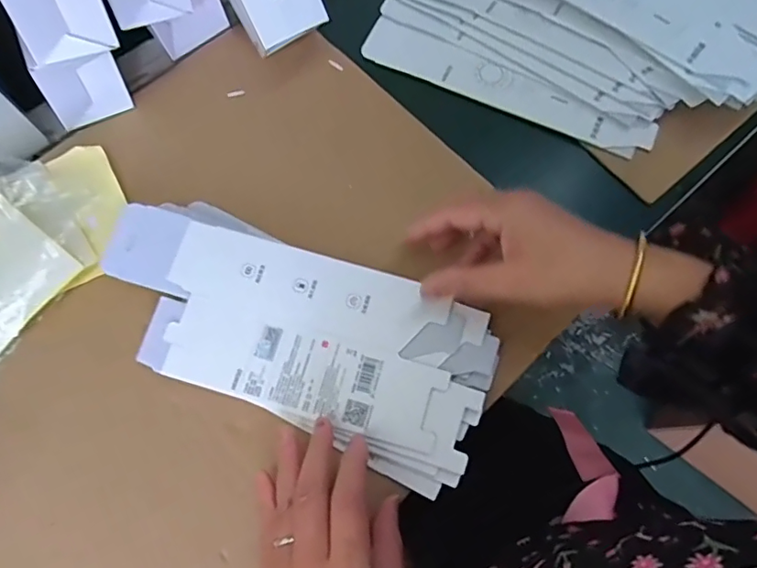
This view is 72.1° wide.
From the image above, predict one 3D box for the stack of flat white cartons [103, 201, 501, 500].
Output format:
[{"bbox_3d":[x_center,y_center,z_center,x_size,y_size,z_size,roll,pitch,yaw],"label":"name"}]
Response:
[{"bbox_3d":[-0.065,0.033,0.395,0.302,0.017,0.132,25,75,6],"label":"stack of flat white cartons"}]

